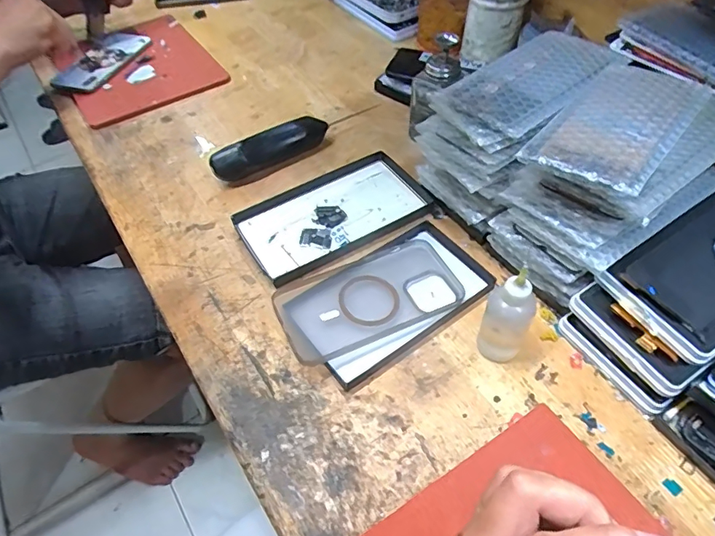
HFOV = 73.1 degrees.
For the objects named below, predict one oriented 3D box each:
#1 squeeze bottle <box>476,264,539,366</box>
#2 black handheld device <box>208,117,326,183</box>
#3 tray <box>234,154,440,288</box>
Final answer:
[{"bbox_3d":[0.118,0.040,0.378,0.035,0.094,0.030,22,56,19],"label":"squeeze bottle"},{"bbox_3d":[-0.102,-0.144,0.564,0.140,0.031,0.025,-28,56,-18],"label":"black handheld device"},{"bbox_3d":[-0.021,-0.058,0.521,0.199,0.019,0.111,-28,56,-18],"label":"tray"}]

